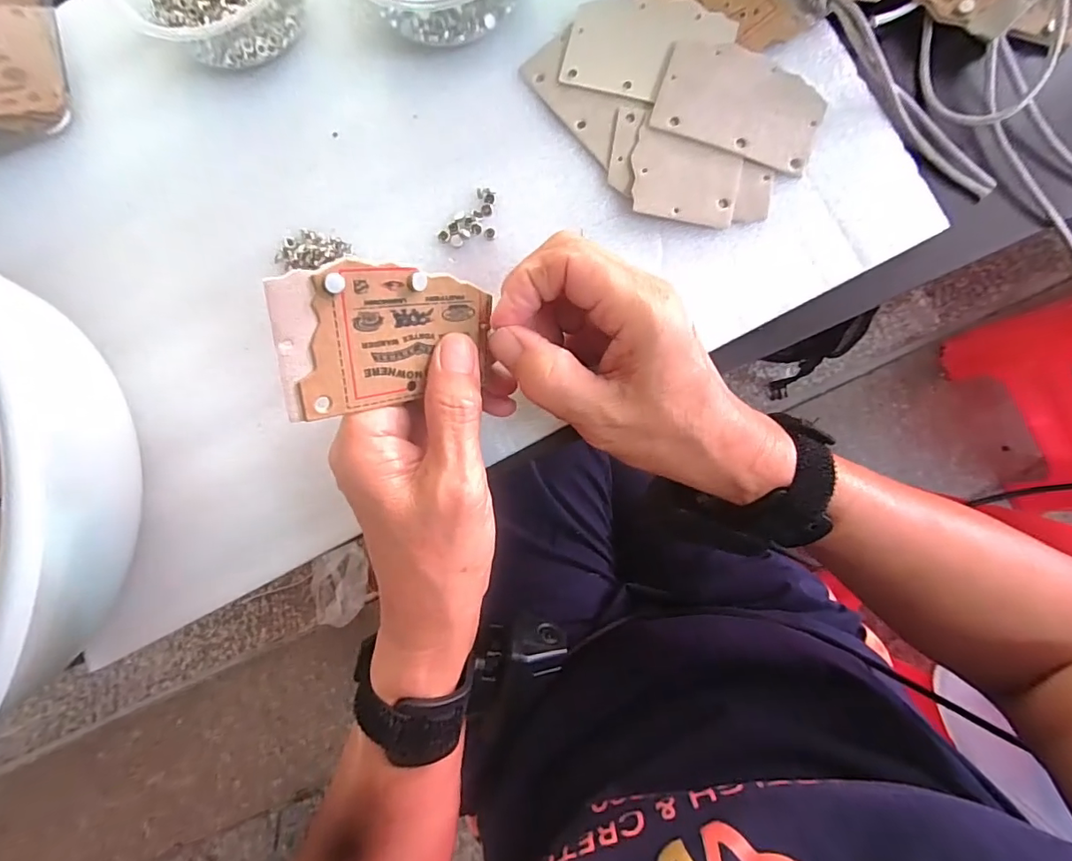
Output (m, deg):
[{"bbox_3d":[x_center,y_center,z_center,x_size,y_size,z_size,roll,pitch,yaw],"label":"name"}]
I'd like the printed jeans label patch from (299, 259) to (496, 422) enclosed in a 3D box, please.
[{"bbox_3d":[-0.052,-0.036,0.196,0.075,0.006,0.053,-12,113,-31],"label":"printed jeans label patch"}]

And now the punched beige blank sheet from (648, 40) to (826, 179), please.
[{"bbox_3d":[0.107,-0.171,0.261,0.084,0.004,0.055,19,88,5],"label":"punched beige blank sheet"}]

